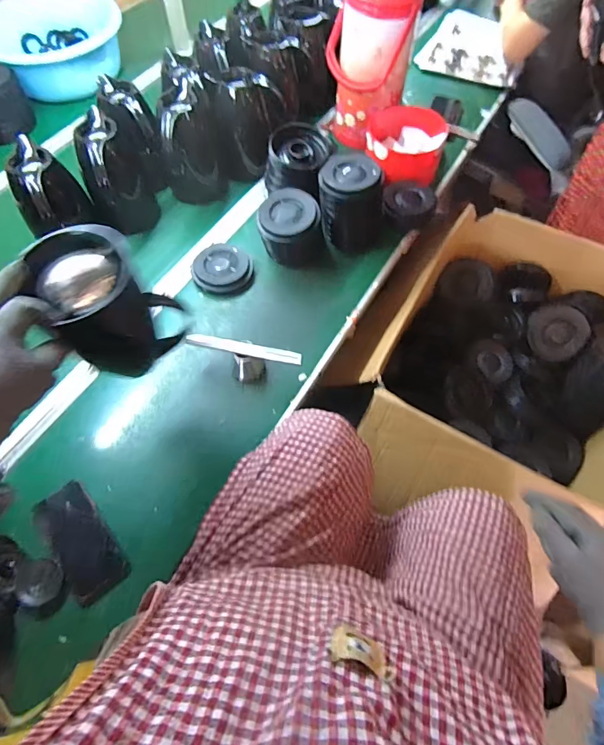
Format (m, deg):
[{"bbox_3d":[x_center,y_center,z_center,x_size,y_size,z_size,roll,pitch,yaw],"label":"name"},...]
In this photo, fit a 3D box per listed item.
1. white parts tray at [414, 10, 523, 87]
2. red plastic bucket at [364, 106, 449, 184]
[{"bbox_3d":[0.525,-0.979,1.284,0.284,0.035,0.341,21,63,13],"label":"white parts tray"},{"bbox_3d":[0.236,-0.522,0.988,0.172,0.113,0.155,8,61,6],"label":"red plastic bucket"}]

